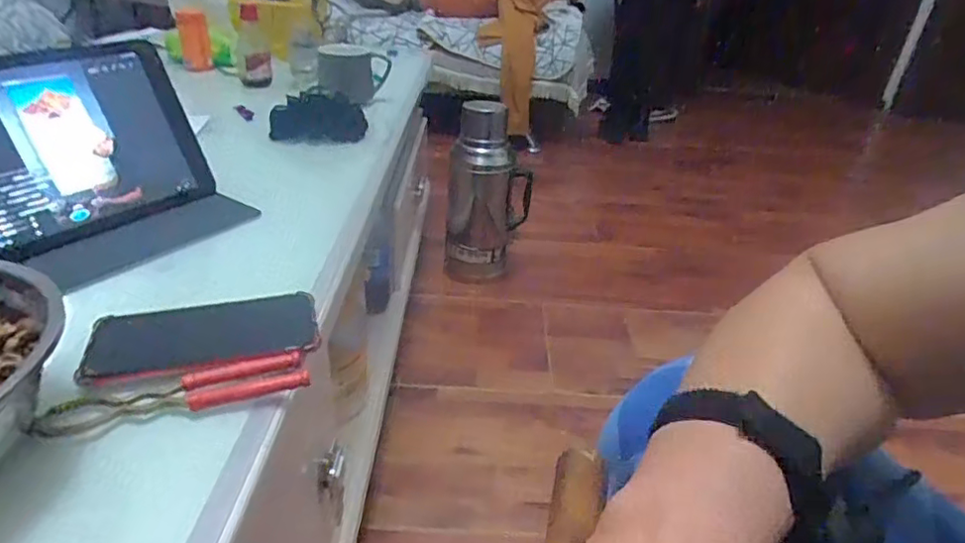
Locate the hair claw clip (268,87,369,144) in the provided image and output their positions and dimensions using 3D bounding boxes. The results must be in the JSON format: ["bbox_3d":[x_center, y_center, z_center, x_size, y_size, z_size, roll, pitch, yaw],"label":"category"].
[{"bbox_3d":[-0.238,-0.226,0.855,0.134,0.063,0.049,-1,32,-9],"label":"hair claw clip"}]

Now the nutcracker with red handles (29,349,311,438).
[{"bbox_3d":[-0.199,0.079,0.388,0.159,0.012,0.034,-8,34,-20],"label":"nutcracker with red handles"}]

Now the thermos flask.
[{"bbox_3d":[0.015,-0.173,1.346,0.186,0.403,0.131,4,31,-2],"label":"thermos flask"}]

